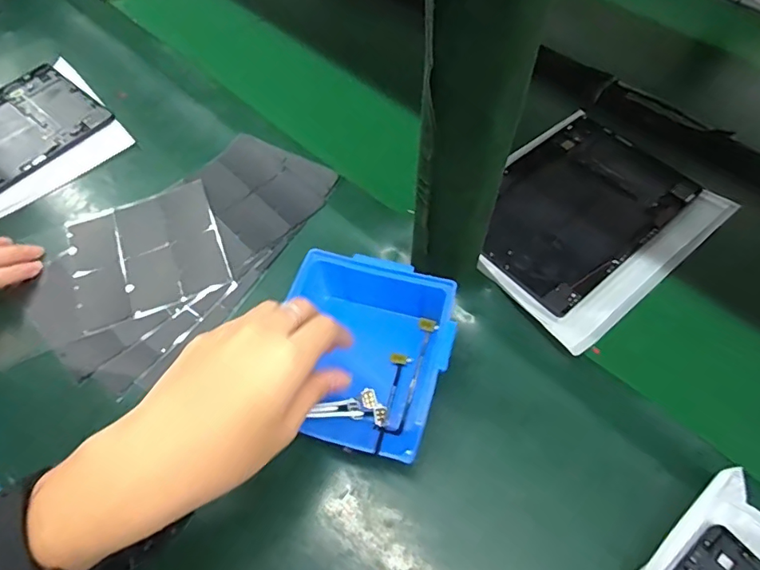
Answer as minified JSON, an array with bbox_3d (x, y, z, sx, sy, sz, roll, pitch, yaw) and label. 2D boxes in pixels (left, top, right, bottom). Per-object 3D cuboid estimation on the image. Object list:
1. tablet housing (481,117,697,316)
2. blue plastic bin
[{"bbox_3d":[0.202,-0.084,0.518,0.237,0.008,0.151,-37,66,-21],"label":"tablet housing"},{"bbox_3d":[-0.017,0.057,0.380,0.118,0.070,0.126,13,59,6],"label":"blue plastic bin"}]

